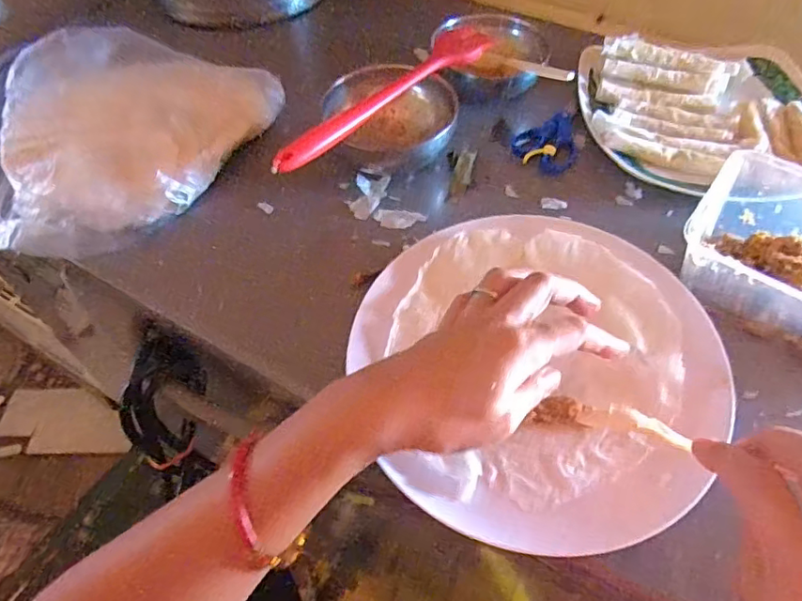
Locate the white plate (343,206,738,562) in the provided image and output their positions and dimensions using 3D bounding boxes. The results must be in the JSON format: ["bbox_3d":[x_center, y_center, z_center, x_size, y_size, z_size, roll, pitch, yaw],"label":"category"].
[{"bbox_3d":[0.087,0.039,0.377,0.233,0.026,0.227,-1,53,2],"label":"white plate"}]

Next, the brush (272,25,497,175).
[{"bbox_3d":[-0.013,-0.175,0.476,0.045,0.015,0.252,36,61,24],"label":"brush"}]

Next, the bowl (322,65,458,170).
[{"bbox_3d":[-0.005,-0.165,0.509,0.098,0.054,0.098,0,53,1],"label":"bowl"}]

